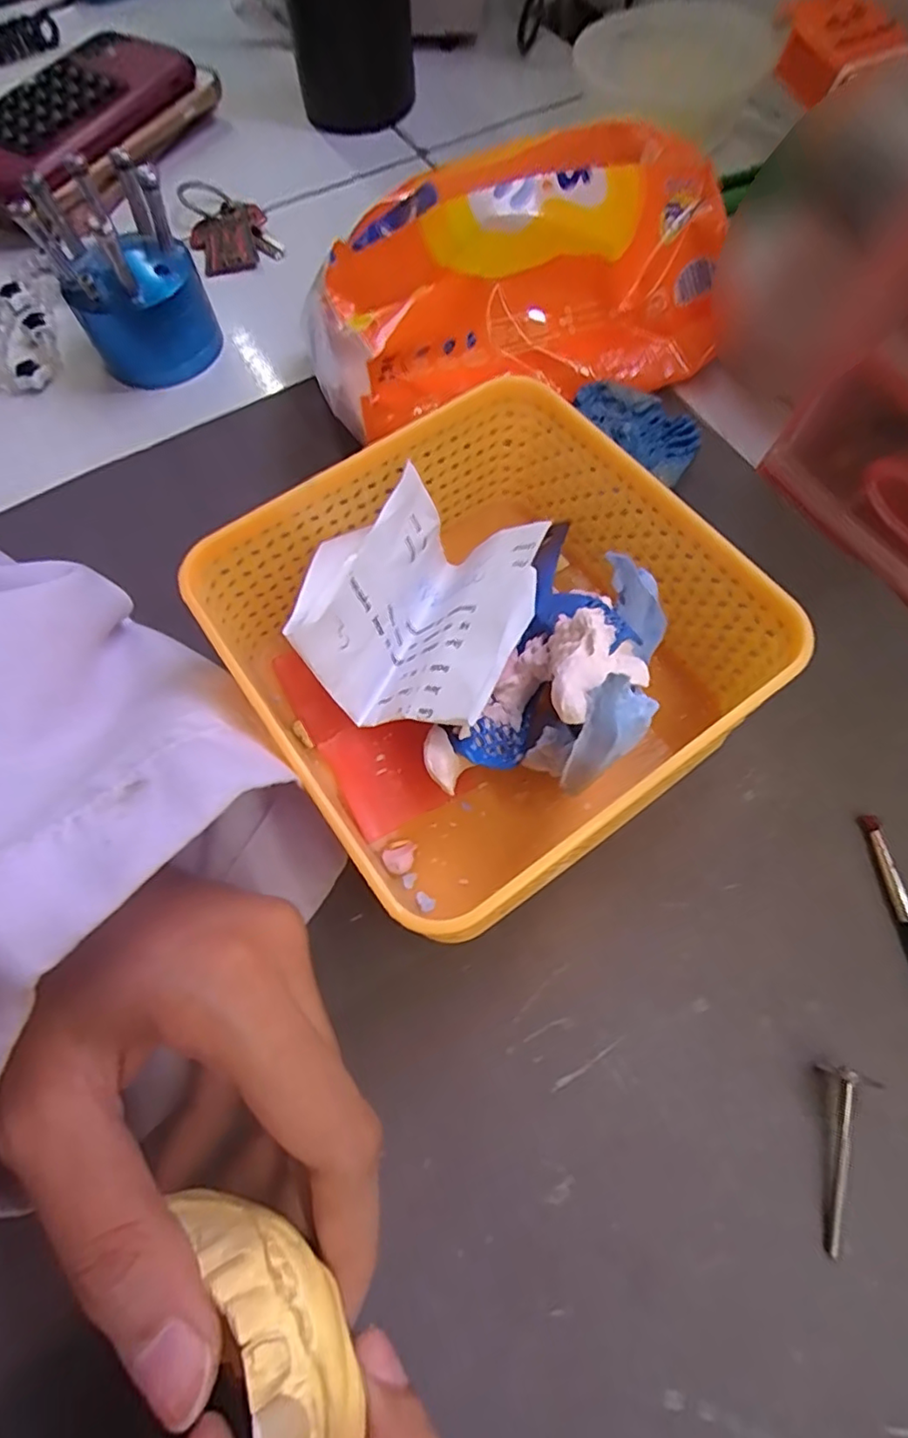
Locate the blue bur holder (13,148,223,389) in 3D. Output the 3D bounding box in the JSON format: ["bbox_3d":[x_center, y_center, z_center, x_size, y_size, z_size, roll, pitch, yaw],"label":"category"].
[{"bbox_3d":[-0.147,-0.199,0.269,0.058,0.067,0.059,-25,68,-8],"label":"blue bur holder"}]

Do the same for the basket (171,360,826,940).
[{"bbox_3d":[0.010,-0.021,0.188,0.138,0.067,0.129,-34,70,-12],"label":"basket"}]

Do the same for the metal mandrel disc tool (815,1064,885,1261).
[{"bbox_3d":[0.103,0.116,0.157,0.009,0.013,0.044,8,69,5],"label":"metal mandrel disc tool"}]

